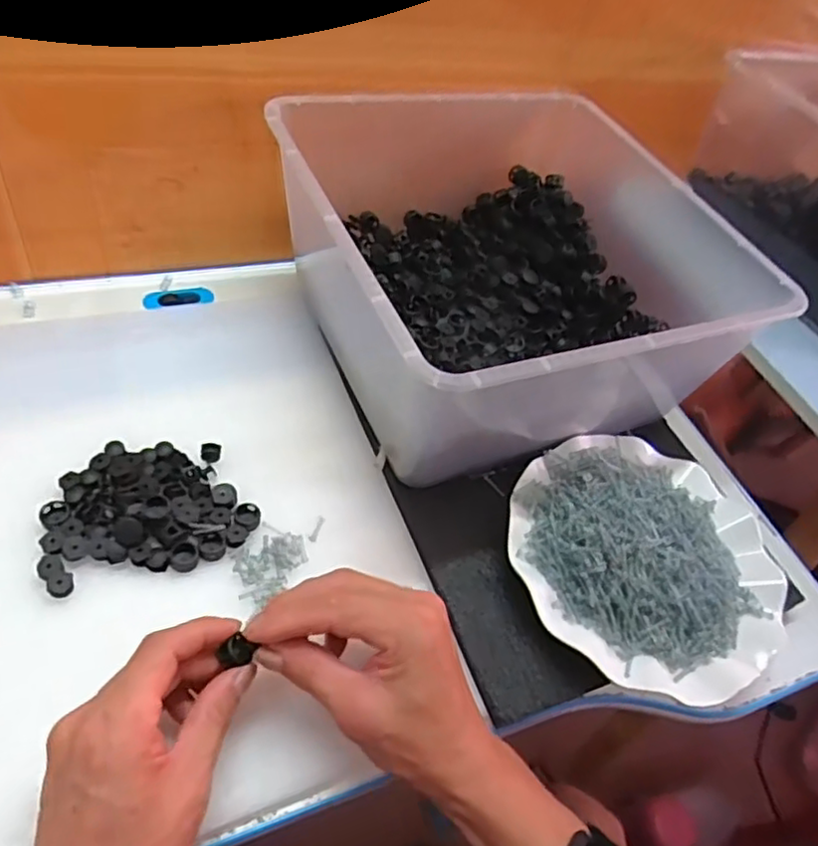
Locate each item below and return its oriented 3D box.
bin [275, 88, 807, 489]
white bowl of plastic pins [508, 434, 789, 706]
[{"bbox_3d":[0.071,-0.125,0.503,0.297,0.132,0.304,-15,59,-22],"label":"bin"},{"bbox_3d":[0.158,0.081,0.430,0.174,0.033,0.178,7,50,-8],"label":"white bowl of plastic pins"}]

